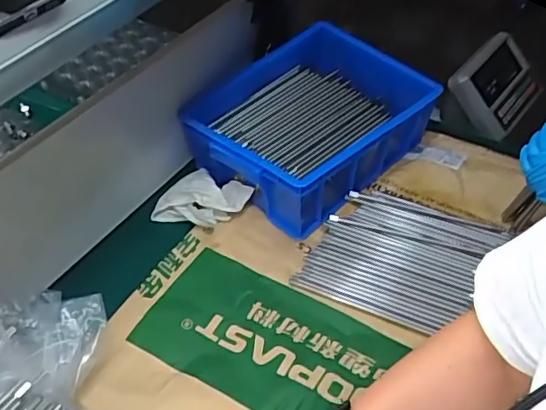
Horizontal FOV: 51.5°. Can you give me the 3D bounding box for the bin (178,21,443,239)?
[{"bbox_3d":[0.056,-0.137,0.951,0.288,0.145,0.332,34,54,28],"label":"bin"}]

